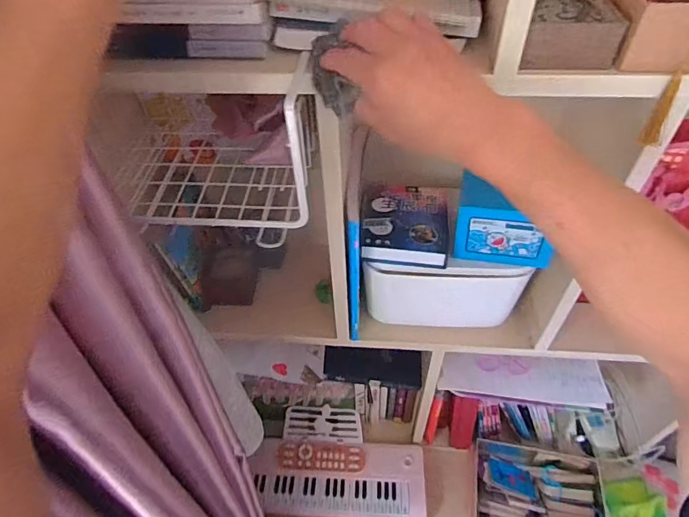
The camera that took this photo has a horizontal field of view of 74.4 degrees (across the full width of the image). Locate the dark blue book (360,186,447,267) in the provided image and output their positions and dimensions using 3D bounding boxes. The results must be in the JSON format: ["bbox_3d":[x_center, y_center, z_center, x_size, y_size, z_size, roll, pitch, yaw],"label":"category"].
[{"bbox_3d":[0.084,-0.054,0.632,0.116,0.032,0.132,3,50,6],"label":"dark blue book"}]

